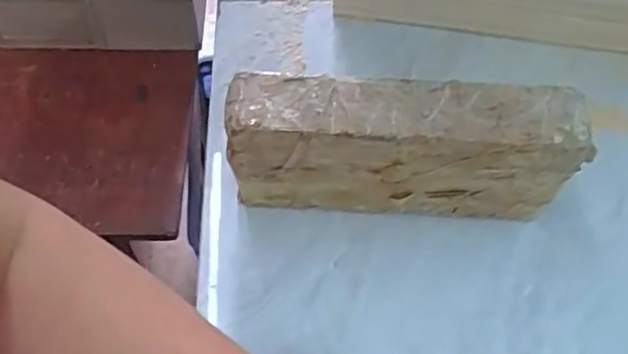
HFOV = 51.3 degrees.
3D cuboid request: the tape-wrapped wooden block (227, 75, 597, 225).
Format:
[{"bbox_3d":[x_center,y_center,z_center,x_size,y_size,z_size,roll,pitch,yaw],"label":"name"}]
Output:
[{"bbox_3d":[0.054,-0.014,0.416,0.204,0.103,0.040,3,61,0],"label":"tape-wrapped wooden block"}]

